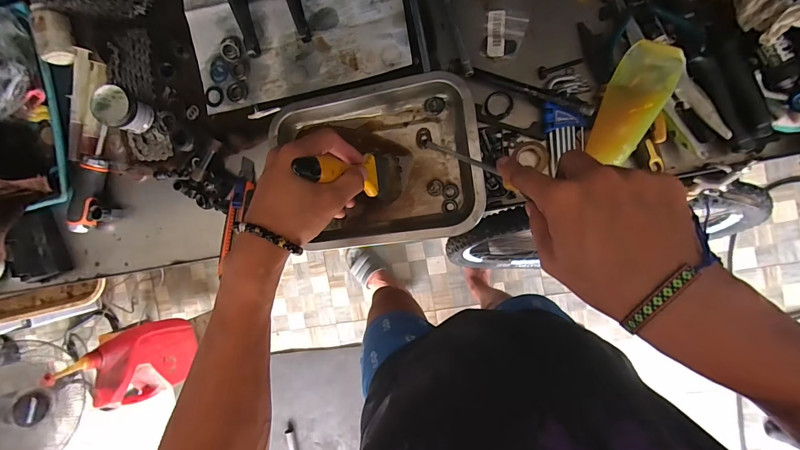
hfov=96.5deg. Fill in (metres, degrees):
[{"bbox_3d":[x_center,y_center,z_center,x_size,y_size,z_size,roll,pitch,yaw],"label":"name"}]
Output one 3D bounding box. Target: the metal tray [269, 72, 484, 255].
[{"bbox_3d":[-0.028,-0.070,0.443,0.244,0.052,0.185,-9,92,10],"label":"metal tray"}]

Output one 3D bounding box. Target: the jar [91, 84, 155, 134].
[{"bbox_3d":[-0.378,-0.157,0.492,0.050,0.050,0.052,20,96,7],"label":"jar"}]

